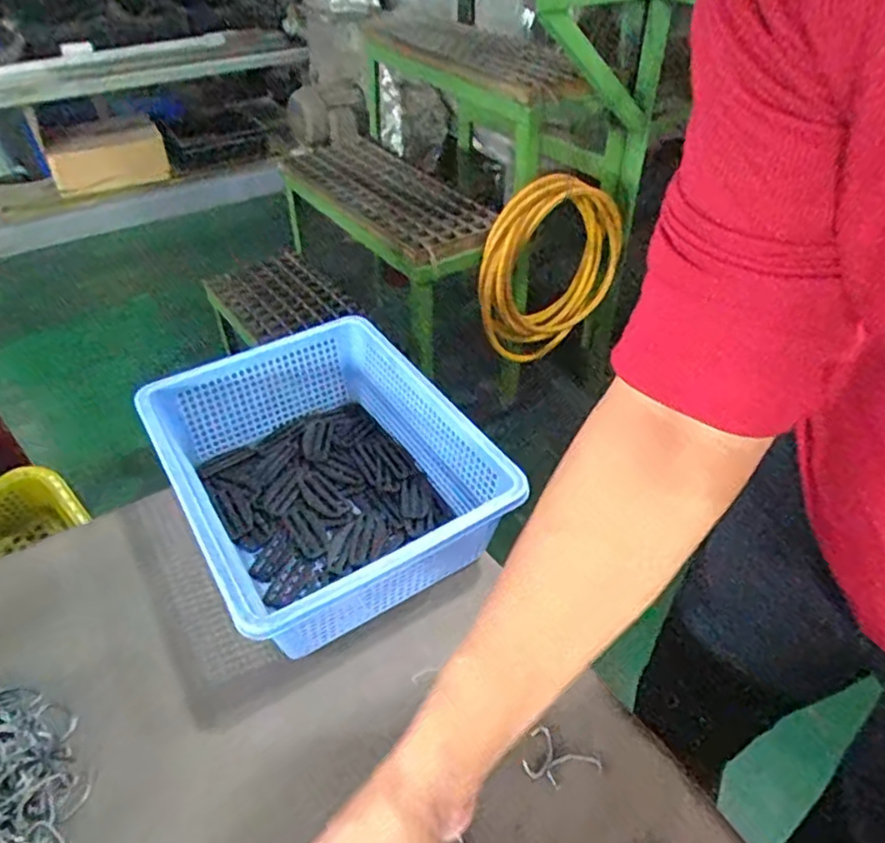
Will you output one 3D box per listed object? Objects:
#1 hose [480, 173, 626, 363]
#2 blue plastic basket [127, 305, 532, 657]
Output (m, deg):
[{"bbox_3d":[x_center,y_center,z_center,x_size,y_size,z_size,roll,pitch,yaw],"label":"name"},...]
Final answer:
[{"bbox_3d":[0.233,-0.314,1.351,0.379,0.373,0.061,-21,46,-21],"label":"hose"},{"bbox_3d":[-0.108,0.047,0.575,0.225,0.102,0.291,-24,48,-23],"label":"blue plastic basket"}]

